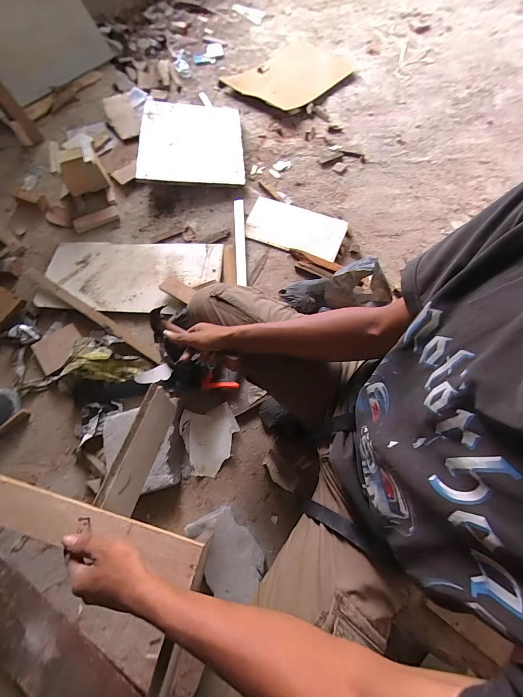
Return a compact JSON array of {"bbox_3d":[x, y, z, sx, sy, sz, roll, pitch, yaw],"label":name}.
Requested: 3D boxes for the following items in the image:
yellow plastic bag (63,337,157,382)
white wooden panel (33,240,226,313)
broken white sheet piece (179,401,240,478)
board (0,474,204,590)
[{"bbox_3d":[-0.427,0.033,0.813,0.221,0.062,0.127,12,70,4],"label":"yellow plastic bag"},{"bbox_3d":[-0.403,-0.241,0.946,0.529,0.022,0.263,3,68,-1],"label":"white wooden panel"},{"bbox_3d":[-0.127,0.228,0.761,0.136,0.019,0.161,-19,70,-10],"label":"broken white sheet piece"},{"bbox_3d":[-0.248,0.243,0.410,0.336,0.017,0.054,13,68,4],"label":"board"}]

